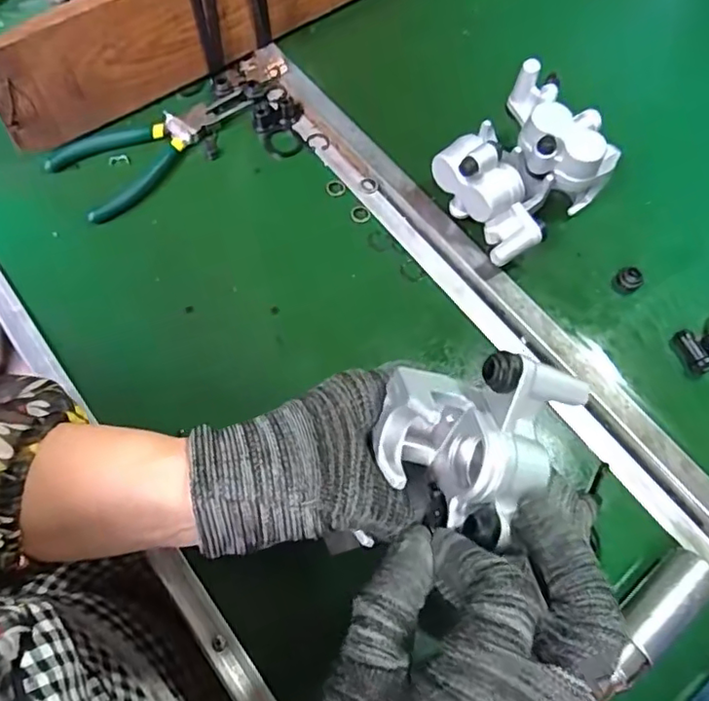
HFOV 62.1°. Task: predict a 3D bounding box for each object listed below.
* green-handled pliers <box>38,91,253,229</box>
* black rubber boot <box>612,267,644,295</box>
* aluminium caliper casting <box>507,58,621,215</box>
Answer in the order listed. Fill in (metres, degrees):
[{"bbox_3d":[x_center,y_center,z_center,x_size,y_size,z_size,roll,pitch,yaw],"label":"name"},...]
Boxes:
[{"bbox_3d":[-0.162,-0.170,0.469,0.073,0.013,0.162,37,69,13],"label":"green-handled pliers"},{"bbox_3d":[0.205,-0.052,0.441,0.020,0.014,0.016,41,70,15],"label":"black rubber boot"},{"bbox_3d":[0.159,-0.161,0.458,0.072,0.073,0.088,-7,66,-7],"label":"aluminium caliper casting"}]

